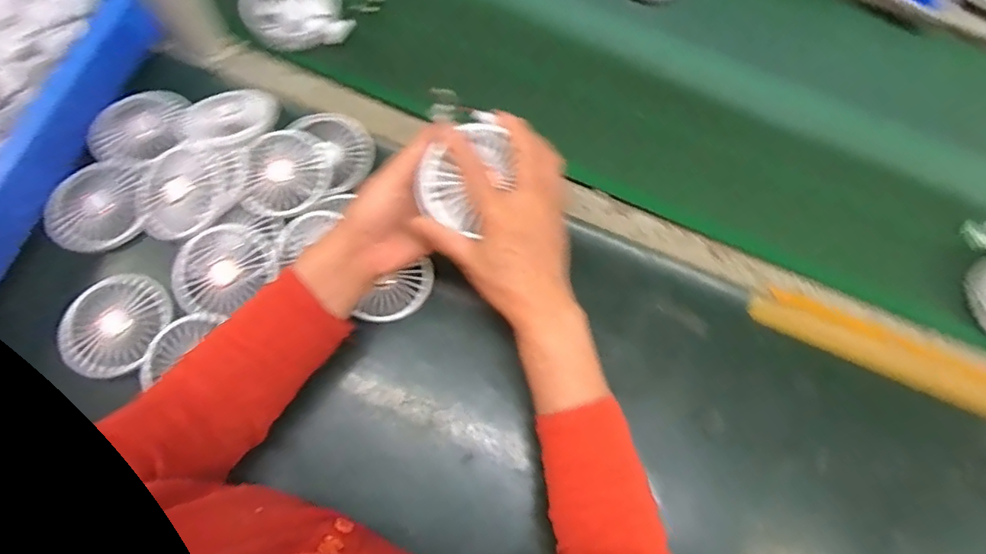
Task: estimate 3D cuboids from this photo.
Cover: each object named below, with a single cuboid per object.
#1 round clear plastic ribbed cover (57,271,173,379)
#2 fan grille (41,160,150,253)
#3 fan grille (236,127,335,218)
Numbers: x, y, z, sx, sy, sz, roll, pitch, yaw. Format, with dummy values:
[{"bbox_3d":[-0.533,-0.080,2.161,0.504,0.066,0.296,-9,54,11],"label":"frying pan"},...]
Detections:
[{"bbox_3d":[-0.333,0.042,0.489,0.078,0.023,0.092,26,71,5],"label":"round clear plastic ribbed cover"},{"bbox_3d":[-0.374,-0.070,0.527,0.086,0.021,0.086,0,71,-4],"label":"fan grille"},{"bbox_3d":[-0.203,-0.103,0.538,0.091,0.030,0.085,0,72,-1],"label":"fan grille"}]

